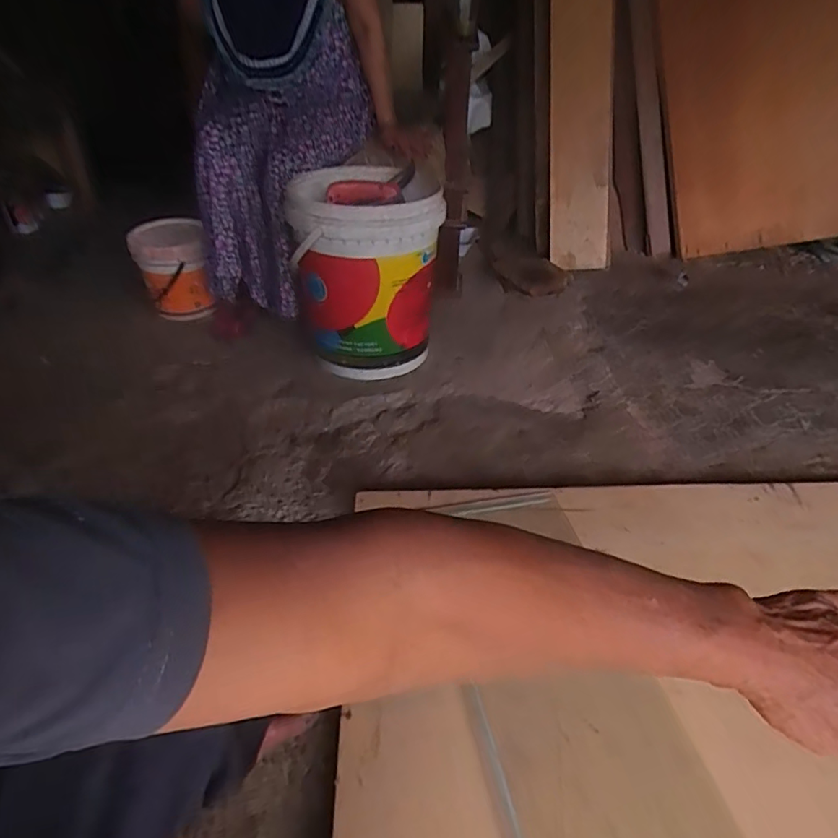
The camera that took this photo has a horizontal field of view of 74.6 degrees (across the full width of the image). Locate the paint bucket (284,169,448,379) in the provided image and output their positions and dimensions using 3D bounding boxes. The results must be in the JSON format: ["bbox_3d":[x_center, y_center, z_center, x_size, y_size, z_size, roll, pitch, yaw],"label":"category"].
[{"bbox_3d":[-0.110,-0.298,1.191,0.288,0.383,0.306,-6,36,-8],"label":"paint bucket"}]

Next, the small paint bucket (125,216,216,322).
[{"bbox_3d":[-0.609,-0.366,1.376,0.170,0.207,0.178,-15,38,-20],"label":"small paint bucket"}]

